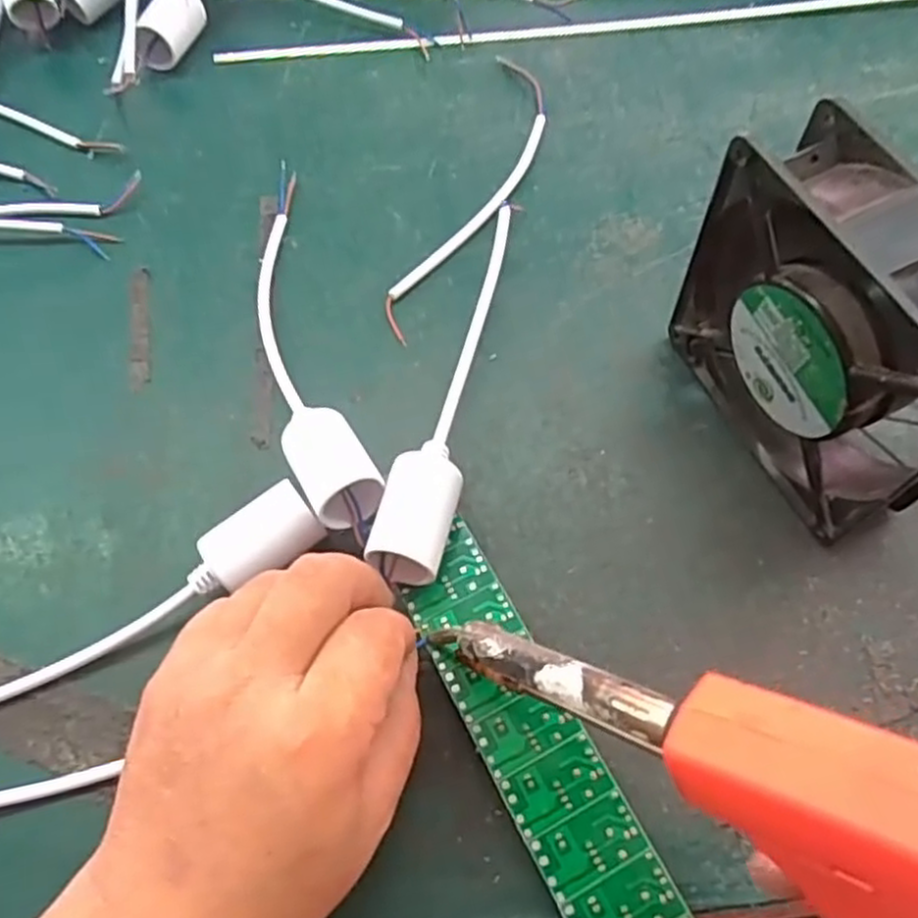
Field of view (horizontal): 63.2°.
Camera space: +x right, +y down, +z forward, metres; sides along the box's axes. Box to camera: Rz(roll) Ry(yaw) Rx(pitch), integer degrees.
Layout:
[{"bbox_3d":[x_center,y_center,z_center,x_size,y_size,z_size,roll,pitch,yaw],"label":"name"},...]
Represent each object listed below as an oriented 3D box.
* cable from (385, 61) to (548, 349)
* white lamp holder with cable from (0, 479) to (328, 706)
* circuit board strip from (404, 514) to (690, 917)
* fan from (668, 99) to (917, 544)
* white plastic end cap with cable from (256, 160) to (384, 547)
[{"bbox_3d":[0.011,-0.144,0.396,0.039,0.005,0.205,19,66,9],"label":"cable"},{"bbox_3d":[-0.145,0.066,0.279,0.200,0.029,0.027,-26,67,-11],"label":"white lamp holder with cable"},{"bbox_3d":[0.028,0.101,0.259,0.034,0.004,0.165,-25,65,-11],"label":"circuit board strip"},{"bbox_3d":[0.134,-0.042,0.277,0.039,0.122,0.119,-25,67,-11],"label":"fan"},{"bbox_3d":[-0.073,-0.058,0.336,0.032,0.034,0.207,-16,66,-7],"label":"white plastic end cap with cable"}]

